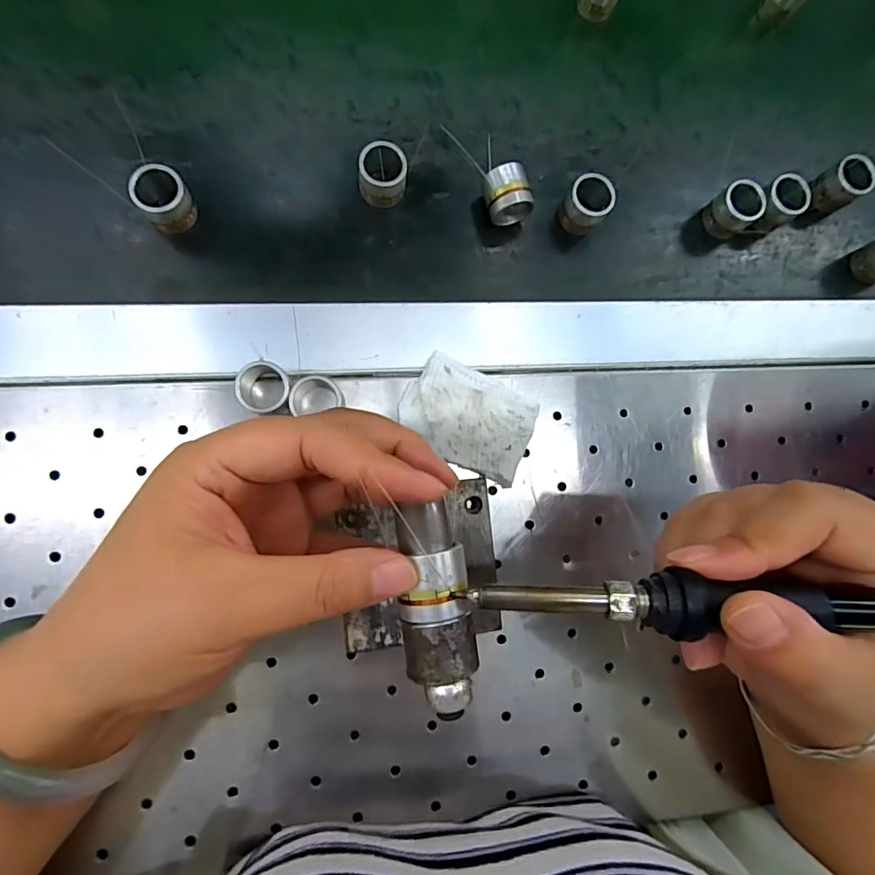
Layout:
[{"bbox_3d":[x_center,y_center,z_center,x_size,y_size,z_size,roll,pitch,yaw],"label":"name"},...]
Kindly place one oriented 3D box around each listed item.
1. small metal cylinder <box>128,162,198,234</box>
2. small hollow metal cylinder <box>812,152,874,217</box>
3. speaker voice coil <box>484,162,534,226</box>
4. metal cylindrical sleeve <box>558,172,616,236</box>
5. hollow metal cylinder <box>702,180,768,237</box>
[{"bbox_3d":[-0.141,-0.124,0.261,0.024,0.024,0.024,1,85,-7],"label":"small metal cylinder"},{"bbox_3d":[0.244,-0.152,0.307,0.024,0.028,0.024,-31,89,-9],"label":"small hollow metal cylinder"},{"bbox_3d":[0.038,-0.135,0.284,0.024,0.022,0.027,-22,88,-9],"label":"speaker voice coil"},{"bbox_3d":[0.084,-0.132,0.286,0.024,0.025,0.022,1,85,-7],"label":"metal cylindrical sleeve"},{"bbox_3d":[0.174,-0.133,0.299,0.024,0.028,0.025,-40,91,-9],"label":"hollow metal cylinder"}]

